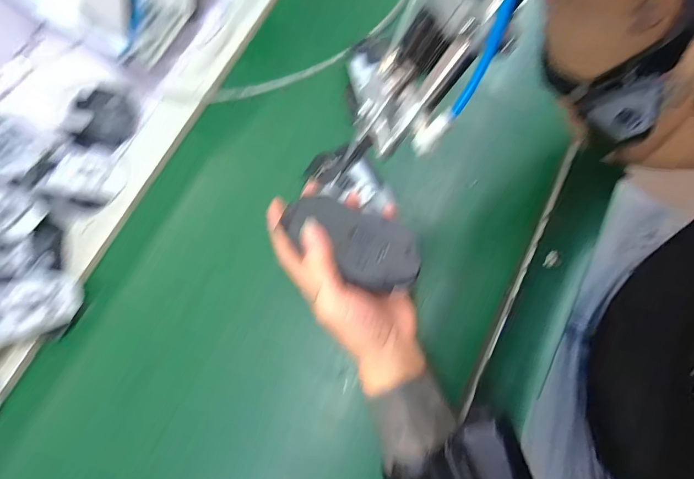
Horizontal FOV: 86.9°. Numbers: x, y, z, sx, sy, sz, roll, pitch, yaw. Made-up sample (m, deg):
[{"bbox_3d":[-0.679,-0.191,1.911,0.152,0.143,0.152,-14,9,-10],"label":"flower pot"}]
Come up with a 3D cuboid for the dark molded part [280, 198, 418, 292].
[{"bbox_3d":[0.003,0.001,0.284,0.109,0.009,0.068,22,49,5],"label":"dark molded part"}]

